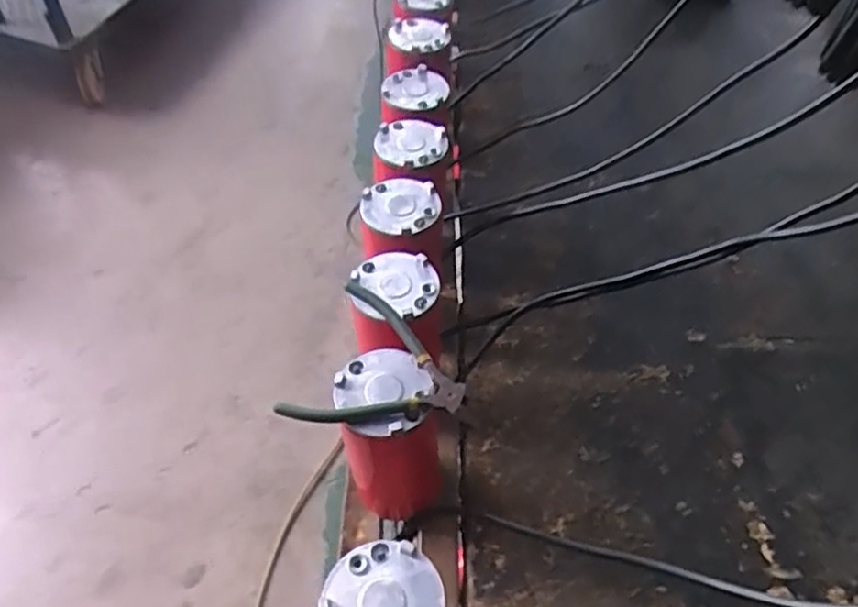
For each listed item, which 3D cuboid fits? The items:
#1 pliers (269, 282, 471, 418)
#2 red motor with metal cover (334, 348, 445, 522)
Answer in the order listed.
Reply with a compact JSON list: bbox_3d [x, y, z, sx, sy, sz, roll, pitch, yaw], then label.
[{"bbox_3d":[-0.047,0.034,0.519,0.134,0.019,0.119,-2,51,-6],"label":"pliers"},{"bbox_3d":[-0.031,0.114,0.571,0.093,0.173,0.080,2,51,-3],"label":"red motor with metal cover"}]

